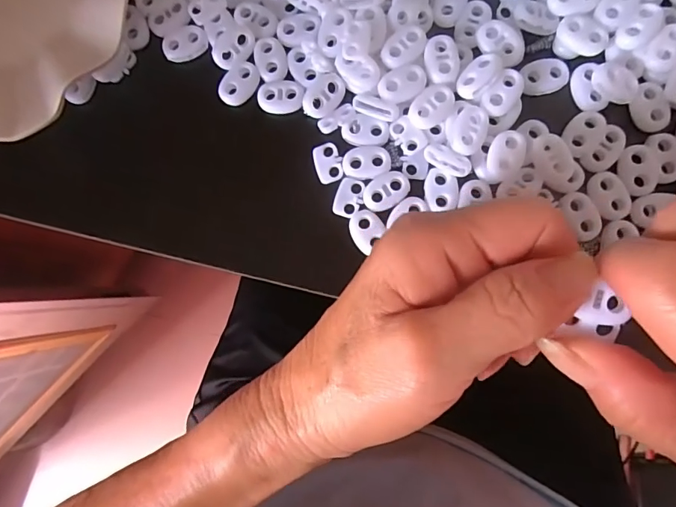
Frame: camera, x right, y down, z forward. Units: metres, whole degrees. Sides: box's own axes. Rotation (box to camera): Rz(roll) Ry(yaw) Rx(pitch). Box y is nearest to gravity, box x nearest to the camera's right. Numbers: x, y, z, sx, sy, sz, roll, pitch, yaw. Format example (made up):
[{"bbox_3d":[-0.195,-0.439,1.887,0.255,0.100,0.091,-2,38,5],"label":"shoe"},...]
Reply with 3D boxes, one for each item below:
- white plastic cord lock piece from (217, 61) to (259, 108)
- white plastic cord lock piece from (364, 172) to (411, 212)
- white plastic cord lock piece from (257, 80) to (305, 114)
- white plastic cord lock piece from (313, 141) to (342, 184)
[{"bbox_3d":[-0.048,-0.083,0.224,0.014,0.004,0.022,41,89,5],"label":"white plastic cord lock piece"},{"bbox_3d":[0.023,-0.029,0.213,0.023,0.004,0.015,-30,85,3],"label":"white plastic cord lock piece"},{"bbox_3d":[-0.027,-0.076,0.219,0.022,0.004,0.016,1,88,5],"label":"white plastic cord lock piece"},{"bbox_3d":[-0.005,-0.043,0.218,0.013,0.004,0.019,-10,87,4],"label":"white plastic cord lock piece"}]

